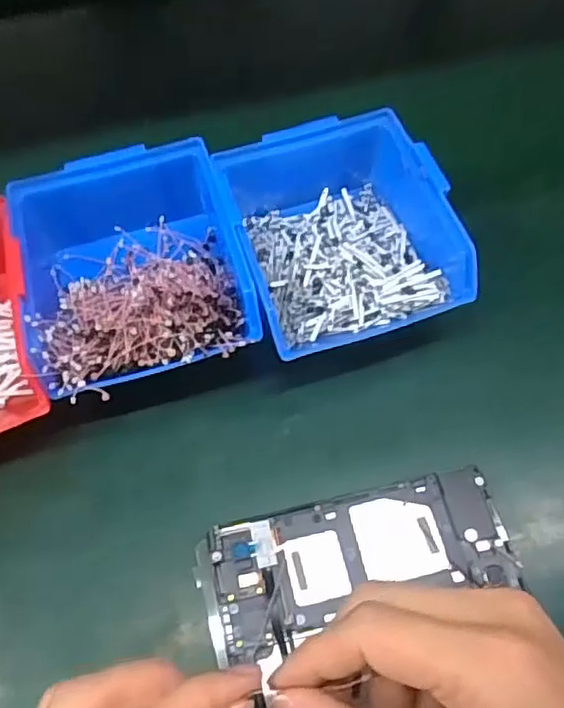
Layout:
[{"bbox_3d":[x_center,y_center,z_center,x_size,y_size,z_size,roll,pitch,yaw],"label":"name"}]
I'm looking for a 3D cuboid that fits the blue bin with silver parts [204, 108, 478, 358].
[{"bbox_3d":[0.032,-0.076,0.390,0.123,0.068,0.150,-16,64,-8],"label":"blue bin with silver parts"}]

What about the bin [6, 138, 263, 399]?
[{"bbox_3d":[-0.085,-0.046,0.375,0.120,0.065,0.140,-15,64,-7],"label":"bin"}]

